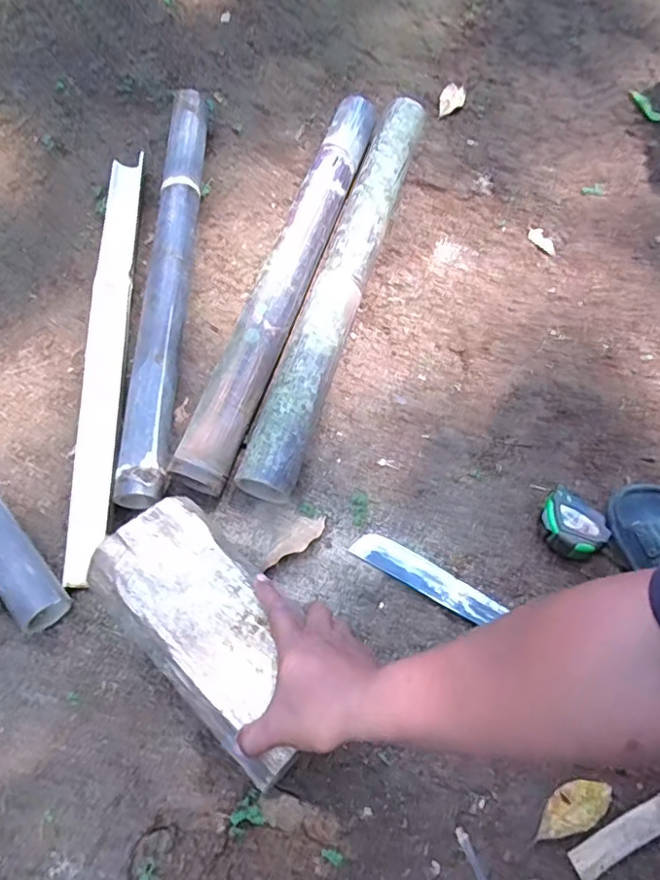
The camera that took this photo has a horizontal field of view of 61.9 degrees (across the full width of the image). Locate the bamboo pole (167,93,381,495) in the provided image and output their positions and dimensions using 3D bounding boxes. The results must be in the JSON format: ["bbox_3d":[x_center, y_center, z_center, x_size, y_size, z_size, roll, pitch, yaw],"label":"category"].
[{"bbox_3d":[-0.052,-0.247,0.802,0.068,0.080,0.701,17,66,6],"label":"bamboo pole"}]

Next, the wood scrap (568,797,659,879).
[{"bbox_3d":[0.303,0.384,0.543,0.145,0.006,0.029,-23,67,-12],"label":"wood scrap"}]

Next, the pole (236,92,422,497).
[{"bbox_3d":[0.026,-0.242,0.798,0.076,0.085,0.699,16,66,6],"label":"pole"}]

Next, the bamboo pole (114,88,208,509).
[{"bbox_3d":[-0.229,-0.250,0.805,0.059,0.063,0.726,0,65,-1],"label":"bamboo pole"}]

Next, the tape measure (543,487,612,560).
[{"bbox_3d":[0.289,0.103,0.661,0.079,0.042,0.074,33,68,13],"label":"tape measure"}]

